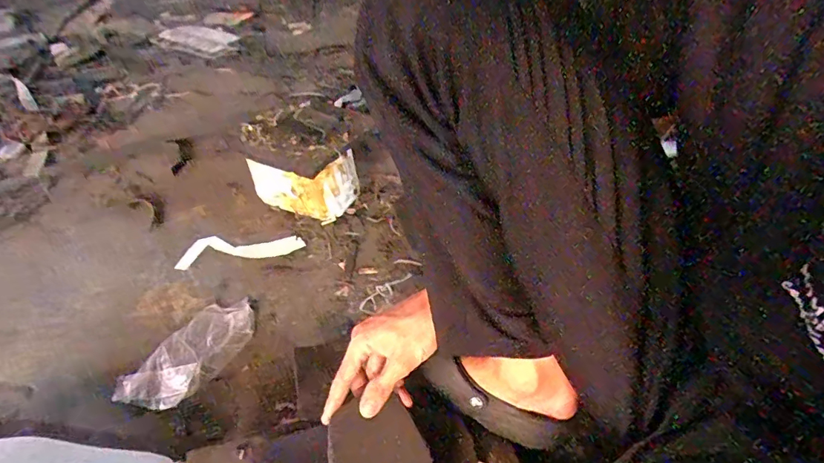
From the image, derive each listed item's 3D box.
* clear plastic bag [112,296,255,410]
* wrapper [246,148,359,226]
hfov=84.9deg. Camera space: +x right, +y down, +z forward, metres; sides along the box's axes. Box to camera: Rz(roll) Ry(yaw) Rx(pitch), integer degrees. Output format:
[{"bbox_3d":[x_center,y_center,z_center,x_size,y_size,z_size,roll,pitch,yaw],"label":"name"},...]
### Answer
[{"bbox_3d":[-0.297,0.169,0.627,0.099,0.022,0.193,24,47,24],"label":"clear plastic bag"},{"bbox_3d":[-0.193,-0.073,0.798,0.188,0.124,0.075,-4,42,-2],"label":"wrapper"}]

